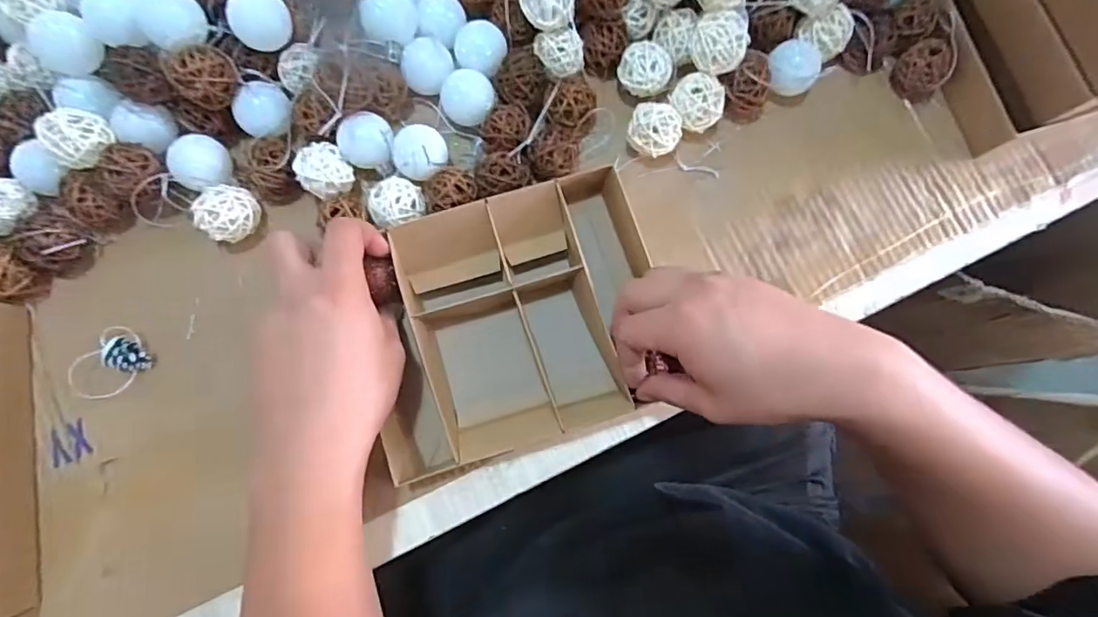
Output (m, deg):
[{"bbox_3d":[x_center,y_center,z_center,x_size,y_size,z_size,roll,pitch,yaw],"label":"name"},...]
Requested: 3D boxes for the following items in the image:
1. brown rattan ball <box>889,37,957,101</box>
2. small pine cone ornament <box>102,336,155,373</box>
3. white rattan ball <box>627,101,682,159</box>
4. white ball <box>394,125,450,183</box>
[{"bbox_3d":[0.296,-0.188,0.430,0.033,0.039,0.039,-36,84,-7],"label":"brown rattan ball"},{"bbox_3d":[-0.293,0.032,0.380,0.024,0.016,0.023,4,81,-2],"label":"small pine cone ornament"},{"bbox_3d":[0.079,-0.132,0.410,0.039,0.038,0.031,19,81,1],"label":"white rattan ball"},{"bbox_3d":[-0.094,-0.114,0.399,0.038,0.032,0.038,0,81,-2],"label":"white ball"}]

